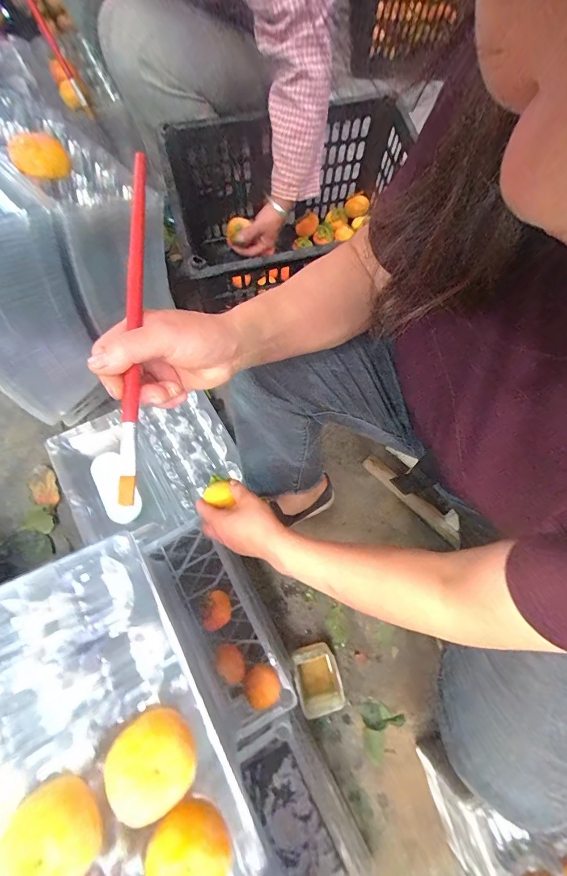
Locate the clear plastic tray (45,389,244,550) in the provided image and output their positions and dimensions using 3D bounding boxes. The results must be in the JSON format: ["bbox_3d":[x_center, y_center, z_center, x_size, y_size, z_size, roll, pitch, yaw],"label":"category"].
[{"bbox_3d":[-0.238,0.049,0.646,0.286,0.052,0.256,-30,75,-10],"label":"clear plastic tray"}]

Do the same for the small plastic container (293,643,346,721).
[{"bbox_3d":[0.061,0.429,0.638,0.073,0.078,0.094,-15,73,-5],"label":"small plastic container"}]

